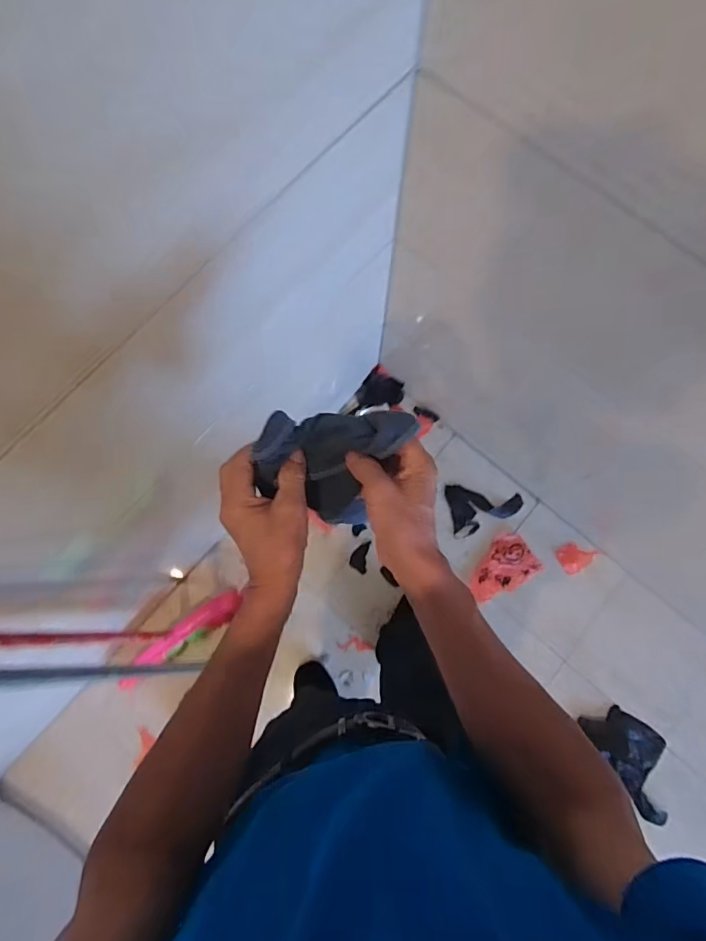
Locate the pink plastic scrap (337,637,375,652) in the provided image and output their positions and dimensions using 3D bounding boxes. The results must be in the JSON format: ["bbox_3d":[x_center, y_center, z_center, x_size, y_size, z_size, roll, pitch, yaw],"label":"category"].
[{"bbox_3d":[0.008,0.457,1.265,0.097,0.010,0.036,7,77,1],"label":"pink plastic scrap"}]

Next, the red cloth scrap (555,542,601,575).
[{"bbox_3d":[0.631,0.240,1.358,0.113,0.013,0.078,-28,78,-7],"label":"red cloth scrap"}]

